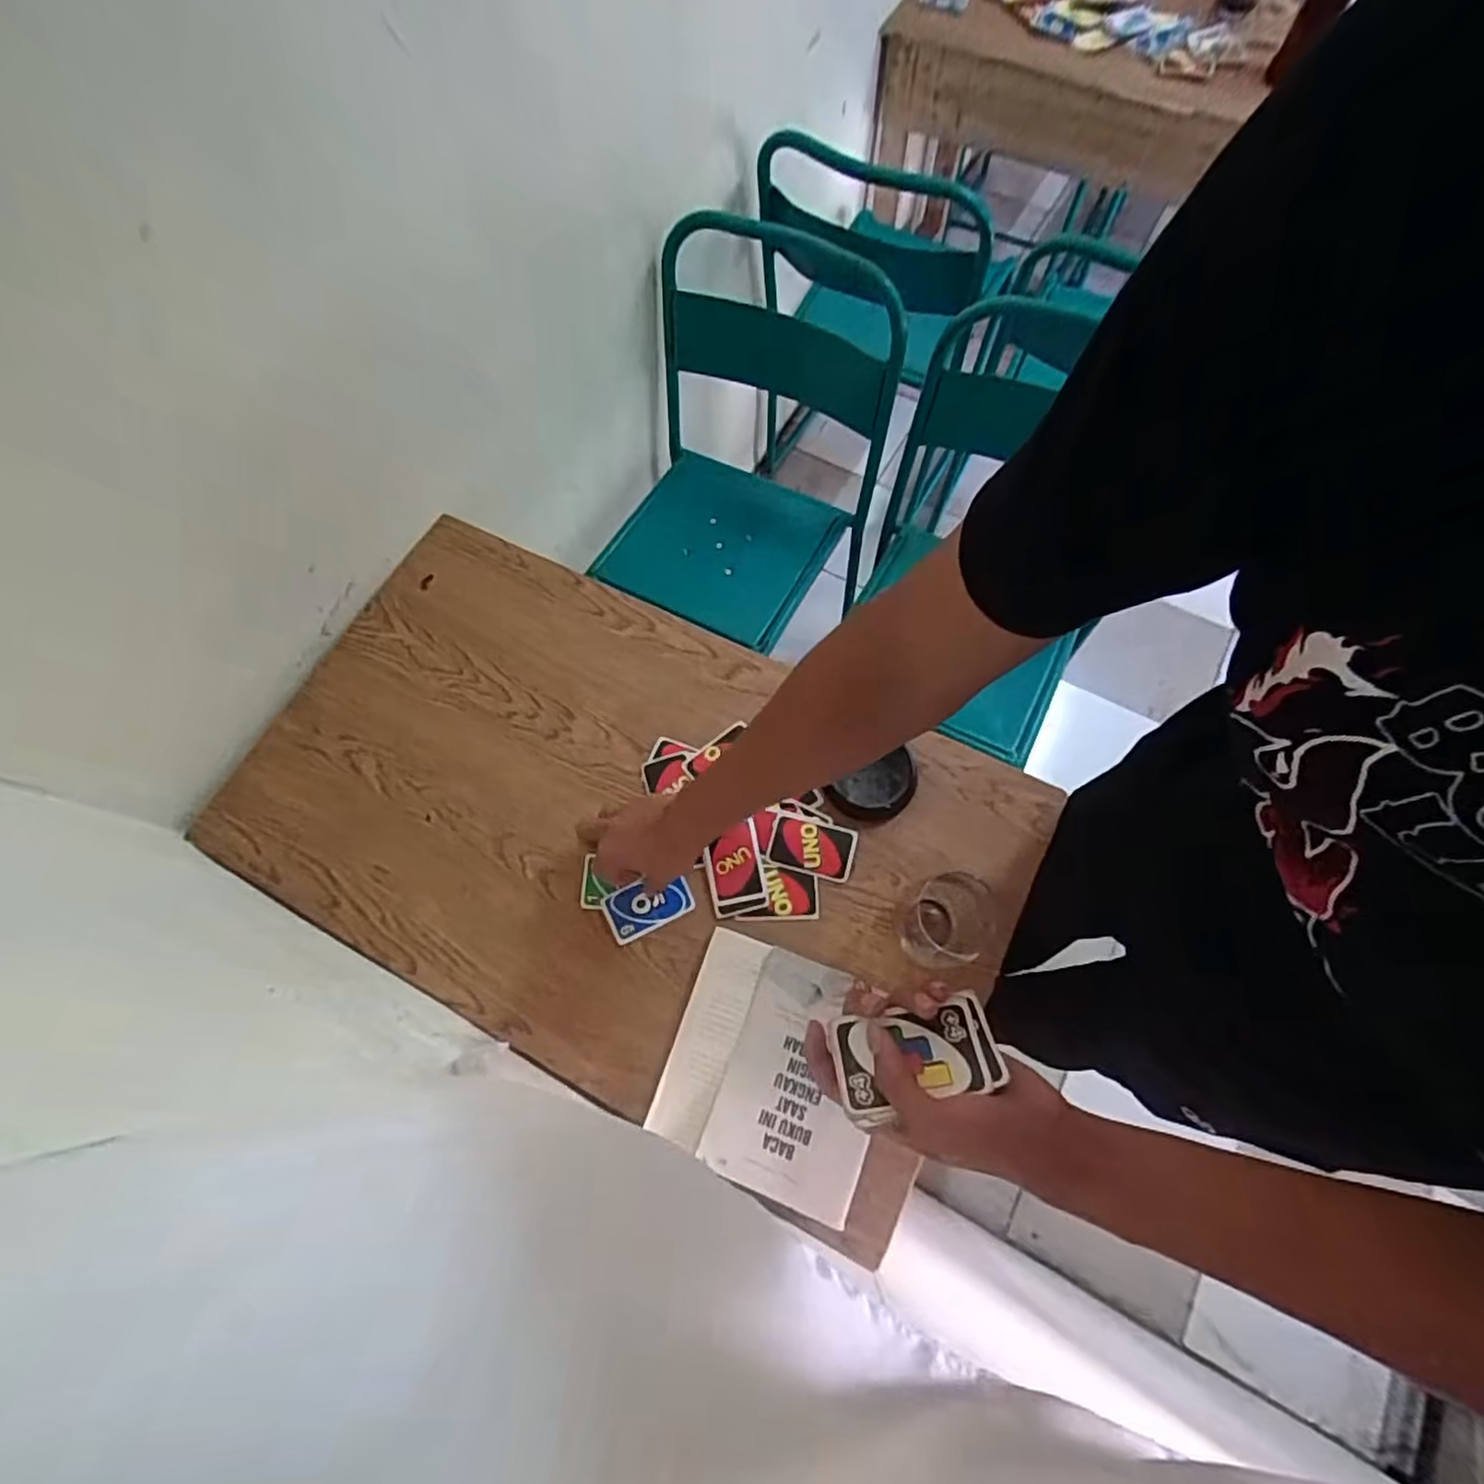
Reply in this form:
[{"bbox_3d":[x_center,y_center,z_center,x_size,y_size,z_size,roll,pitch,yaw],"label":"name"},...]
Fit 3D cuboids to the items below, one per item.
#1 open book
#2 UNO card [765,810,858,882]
[{"bbox_3d":[0.030,0.294,0.618,0.185,0.024,0.192,18,73,8],"label":"open book"},{"bbox_3d":[0.072,0.107,0.691,0.085,0.004,0.055,14,80,5],"label":"UNO card"}]

